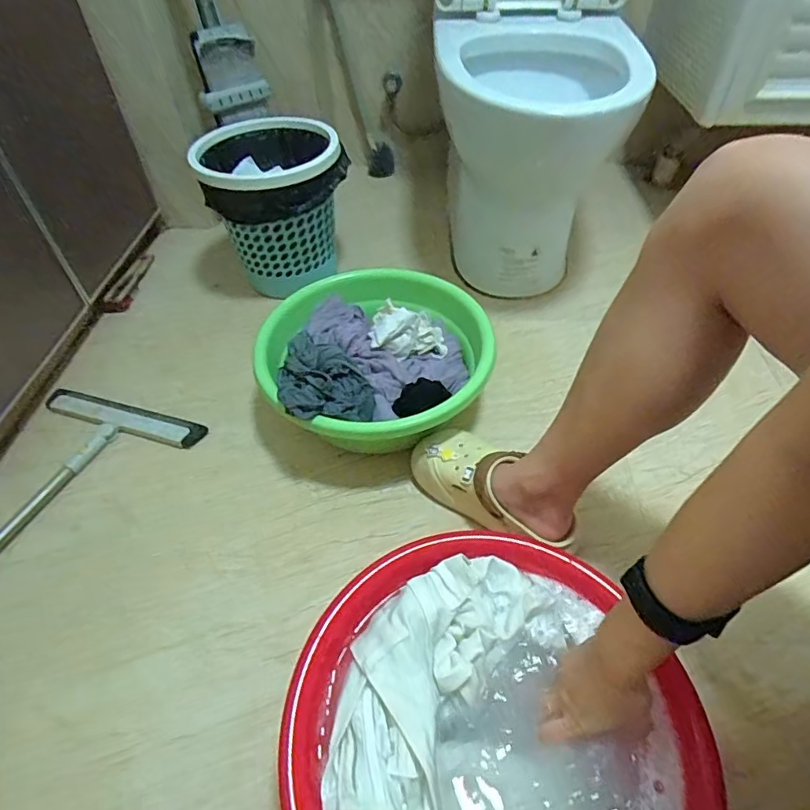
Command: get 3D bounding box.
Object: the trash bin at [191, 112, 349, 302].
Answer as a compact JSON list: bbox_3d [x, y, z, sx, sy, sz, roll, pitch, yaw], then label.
[{"bbox_3d":[-0.253,-0.396,1.013,0.255,0.258,0.255,-21,50,-16],"label":"trash bin"}]

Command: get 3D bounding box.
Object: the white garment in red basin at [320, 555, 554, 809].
[{"bbox_3d":[0.021,0.252,0.476,0.140,0.058,0.288,26,53,23],"label":"white garment in red basin"}]

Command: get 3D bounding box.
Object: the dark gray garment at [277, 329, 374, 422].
[{"bbox_3d":[-0.118,-0.044,0.717,0.122,0.053,0.145,-14,49,-10],"label":"dark gray garment"}]

